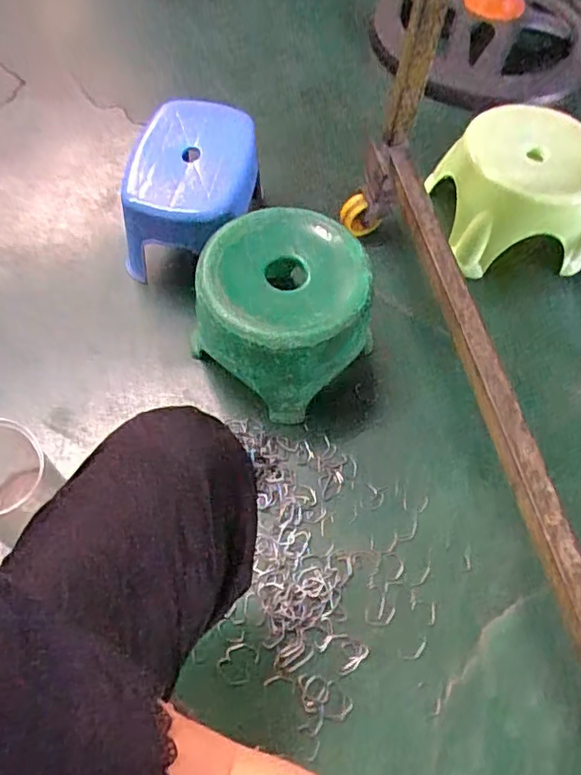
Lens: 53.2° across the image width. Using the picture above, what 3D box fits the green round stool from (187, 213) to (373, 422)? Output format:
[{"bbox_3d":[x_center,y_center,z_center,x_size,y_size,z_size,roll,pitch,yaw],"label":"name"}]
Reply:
[{"bbox_3d":[-0.010,-0.092,0.742,0.199,0.166,0.216,2,61,-3],"label":"green round stool"}]

